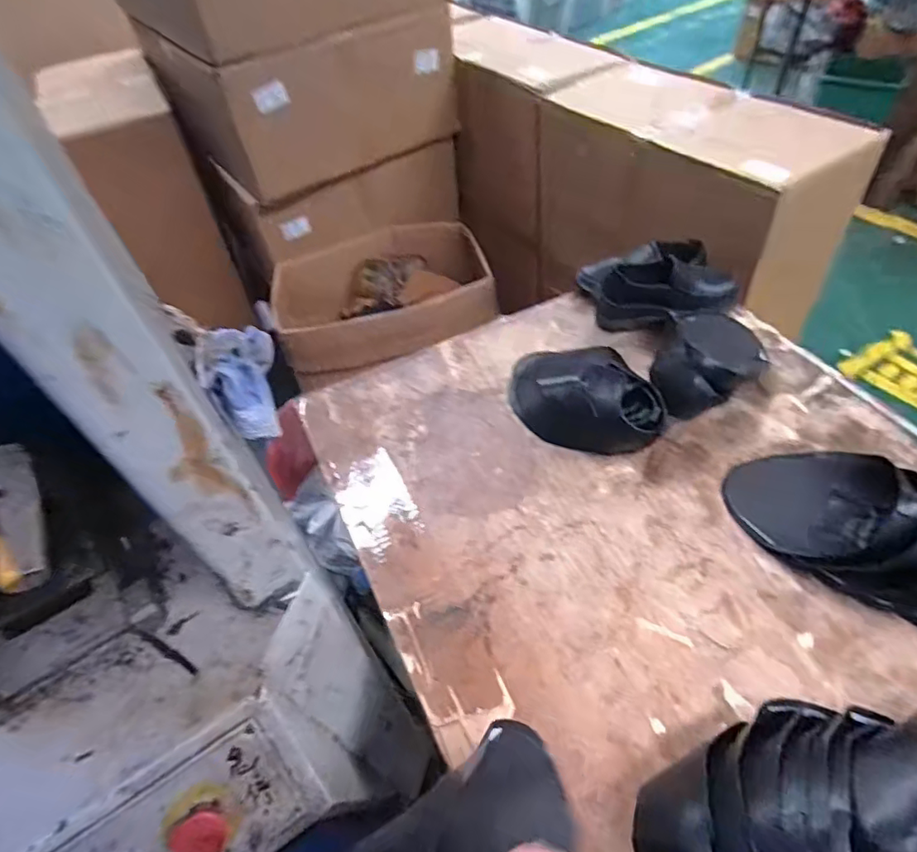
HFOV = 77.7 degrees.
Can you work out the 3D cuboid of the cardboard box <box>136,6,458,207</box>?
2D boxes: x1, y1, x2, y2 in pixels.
[{"bbox_3d":[-0.424,-0.997,1.672,0.626,0.317,0.548,-31,53,-19],"label":"cardboard box"}]

